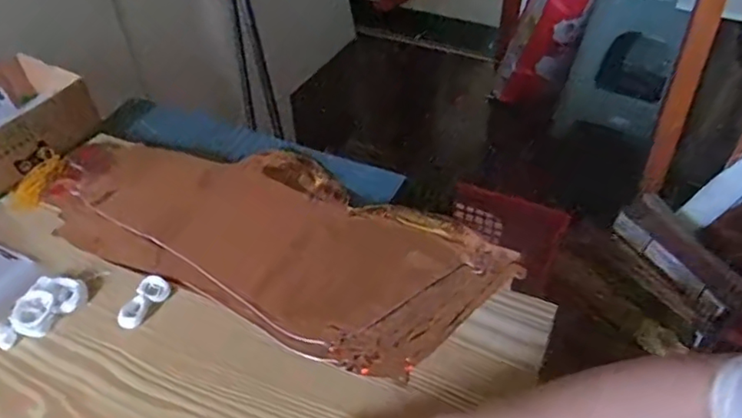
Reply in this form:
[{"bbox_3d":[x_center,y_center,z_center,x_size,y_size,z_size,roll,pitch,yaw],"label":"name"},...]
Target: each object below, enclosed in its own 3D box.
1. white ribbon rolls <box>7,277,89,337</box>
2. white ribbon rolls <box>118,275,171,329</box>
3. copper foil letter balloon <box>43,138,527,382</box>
[{"bbox_3d":[-0.282,0.082,0.510,0.041,0.016,0.061,28,52,27],"label":"white ribbon rolls"},{"bbox_3d":[-0.199,0.081,0.510,0.026,0.009,0.051,21,49,22],"label":"white ribbon rolls"},{"bbox_3d":[-0.111,0.012,0.583,0.467,0.011,0.201,20,48,21],"label":"copper foil letter balloon"}]

